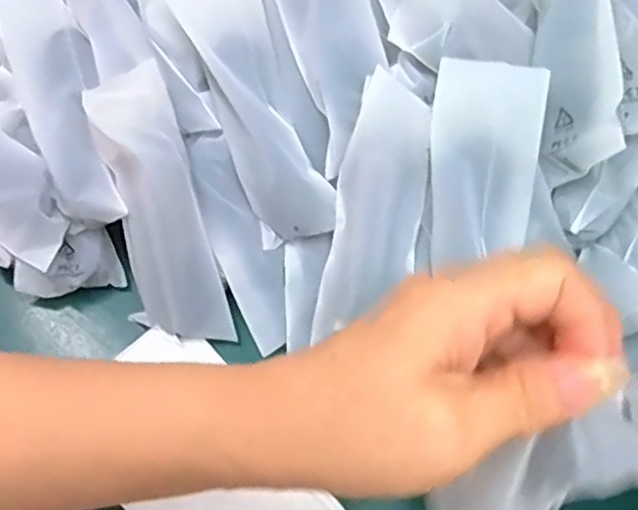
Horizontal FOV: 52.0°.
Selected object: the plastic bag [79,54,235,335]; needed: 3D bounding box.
[{"bbox_3d":[-0.082,-0.018,0.340,0.045,0.147,0.033,-14,28,-8],"label":"plastic bag"}]

